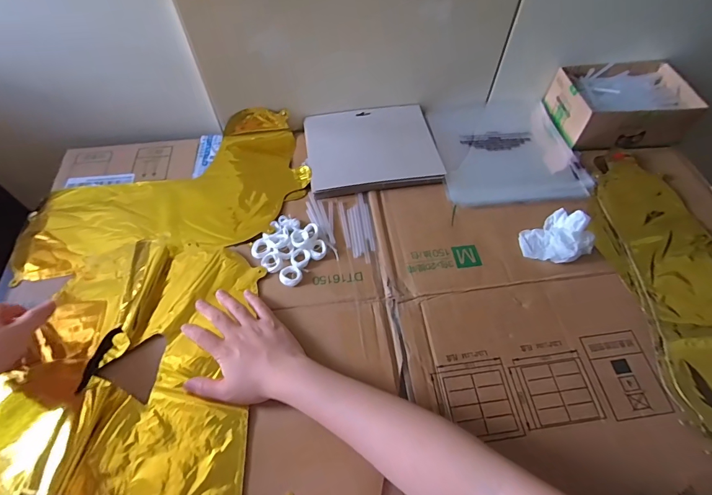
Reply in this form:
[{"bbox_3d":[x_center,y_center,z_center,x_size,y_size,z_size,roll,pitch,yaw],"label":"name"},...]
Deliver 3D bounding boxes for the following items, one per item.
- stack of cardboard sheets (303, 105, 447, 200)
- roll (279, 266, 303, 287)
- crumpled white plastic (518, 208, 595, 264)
[{"bbox_3d":[0.023,-0.153,0.581,0.190,0.015,0.156,-8,58,-6],"label":"stack of cardboard sheets"},{"bbox_3d":[-0.082,0.036,0.477,0.027,0.005,0.026,0,58,0],"label":"roll"},{"bbox_3d":[0.267,-0.013,0.501,0.092,0.034,0.069,-27,62,-16],"label":"crumpled white plastic"}]

